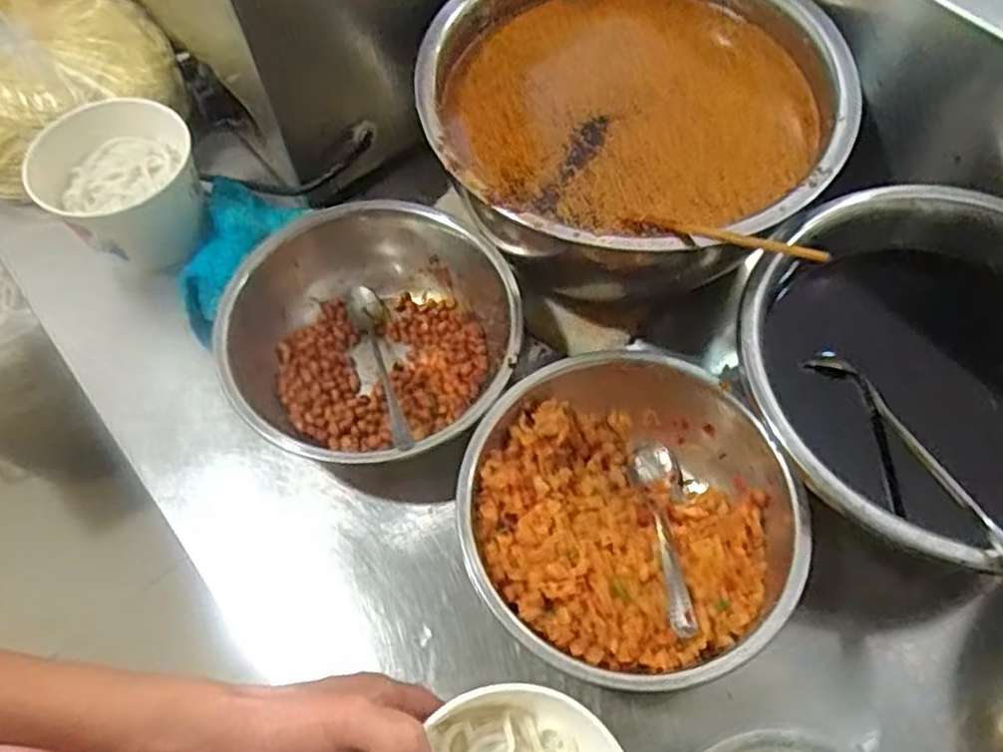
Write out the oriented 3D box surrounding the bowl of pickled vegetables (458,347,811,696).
[{"bbox_3d":[0.084,0.094,0.493,0.210,0.072,0.207,-1,62,2],"label":"bowl of pickled vegetables"}]

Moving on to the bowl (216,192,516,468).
[{"bbox_3d":[-0.095,-0.028,0.558,0.207,0.085,0.212,-1,62,2],"label":"bowl"}]

